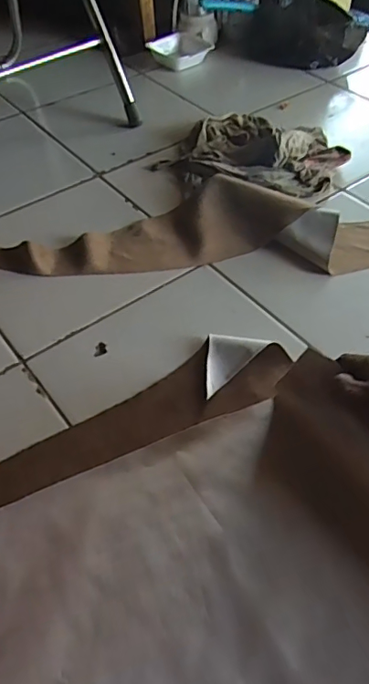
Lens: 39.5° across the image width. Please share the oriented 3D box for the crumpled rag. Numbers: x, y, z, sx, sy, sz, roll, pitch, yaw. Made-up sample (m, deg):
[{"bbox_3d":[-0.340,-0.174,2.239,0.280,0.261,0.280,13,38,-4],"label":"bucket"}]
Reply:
[{"bbox_3d":[0.120,-0.350,0.916,0.331,0.066,0.243,6,50,5],"label":"crumpled rag"}]

